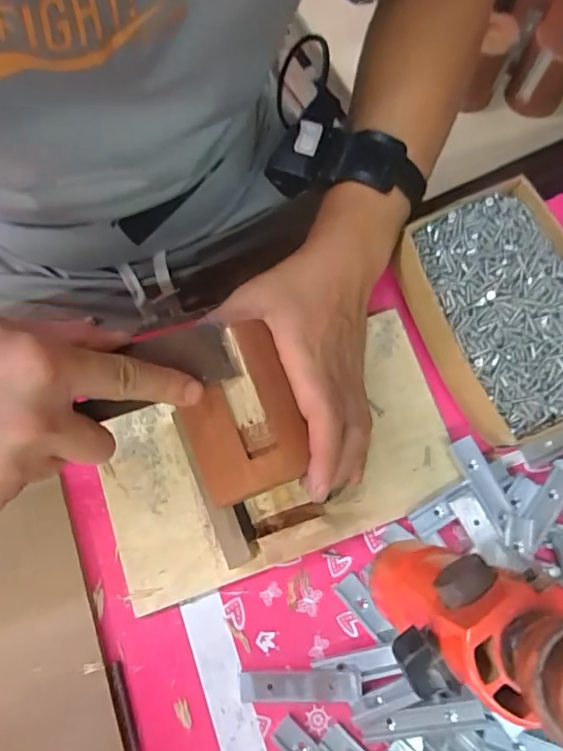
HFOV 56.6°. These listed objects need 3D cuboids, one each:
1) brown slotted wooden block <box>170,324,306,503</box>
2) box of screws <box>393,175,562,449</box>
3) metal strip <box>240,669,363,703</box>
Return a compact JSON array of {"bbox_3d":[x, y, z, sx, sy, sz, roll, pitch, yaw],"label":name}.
[{"bbox_3d":[-0.027,0.022,0.316,0.069,0.023,0.098,-19,76,-6],"label":"brown slotted wooden block"},{"bbox_3d":[0.161,-0.042,0.382,0.115,0.057,0.169,-22,76,-7],"label":"box of screws"},{"bbox_3d":[0.013,0.208,0.349,0.079,0.012,0.018,-1,75,-2],"label":"metal strip"}]

